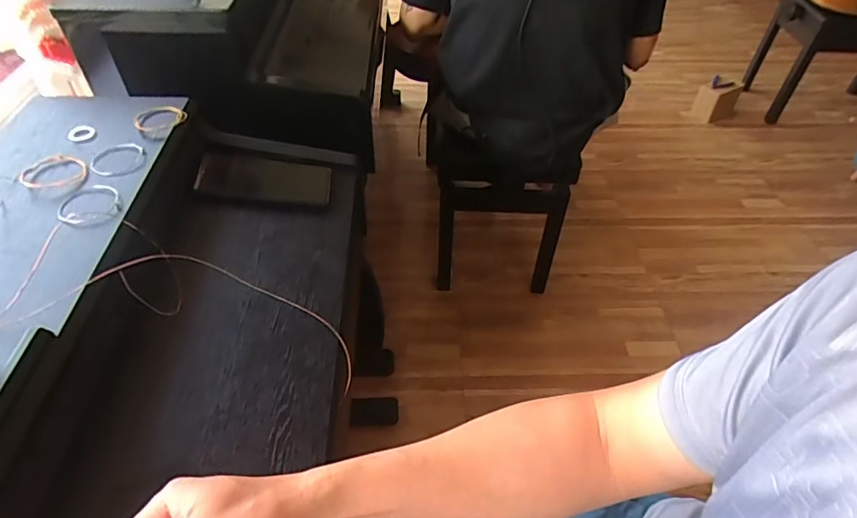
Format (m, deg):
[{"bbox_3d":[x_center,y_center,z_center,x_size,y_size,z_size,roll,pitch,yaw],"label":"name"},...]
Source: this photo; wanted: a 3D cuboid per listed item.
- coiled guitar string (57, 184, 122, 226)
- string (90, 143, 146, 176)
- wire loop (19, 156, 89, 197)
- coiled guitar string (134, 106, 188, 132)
[{"bbox_3d":[-0.333,-0.051,0.499,0.055,0.012,0.073,-20,50,-20],"label":"coiled guitar string"},{"bbox_3d":[-0.331,-0.106,0.543,0.053,0.005,0.050,-21,51,-20],"label":"string"},{"bbox_3d":[-0.382,-0.088,0.526,0.059,0.009,0.059,1,46,-1],"label":"wire loop"},{"bbox_3d":[-0.314,-0.166,0.596,0.055,0.009,0.065,-21,50,-20],"label":"coiled guitar string"}]

